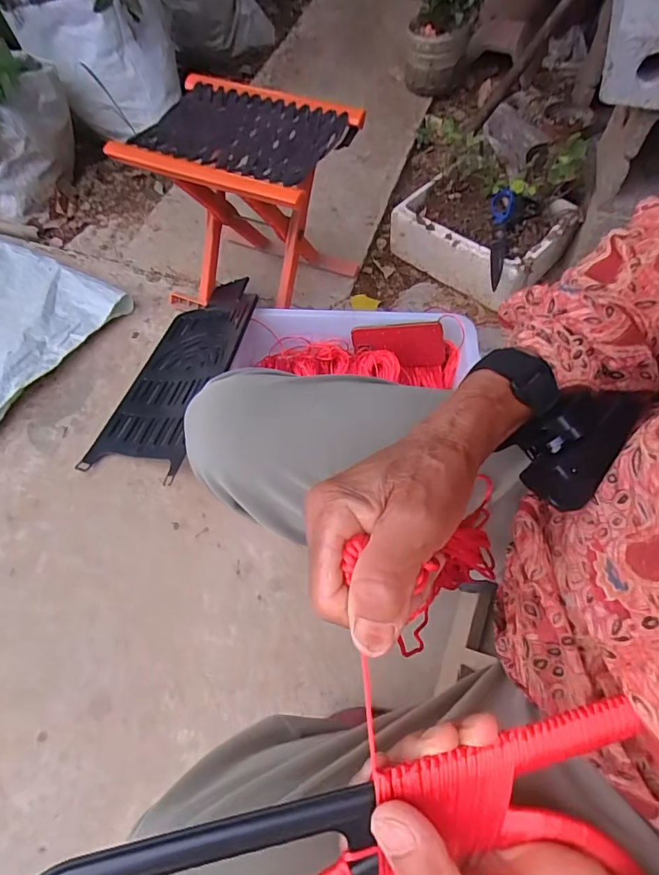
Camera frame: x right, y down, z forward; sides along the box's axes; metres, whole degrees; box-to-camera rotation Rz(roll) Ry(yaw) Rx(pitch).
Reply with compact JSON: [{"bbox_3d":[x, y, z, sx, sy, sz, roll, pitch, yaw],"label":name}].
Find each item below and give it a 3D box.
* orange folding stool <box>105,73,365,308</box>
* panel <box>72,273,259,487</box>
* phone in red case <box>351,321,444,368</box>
[{"bbox_3d":[-0.135,-0.401,0.863,0.322,0.336,0.247,23,66,16],"label":"orange folding stool"},{"bbox_3d":[-0.263,-0.121,0.832,0.230,0.025,0.418,4,60,31],"label":"panel"},{"bbox_3d":[0.119,-0.161,0.817,0.157,0.077,0.009,1,34,21],"label":"phone in red case"}]

